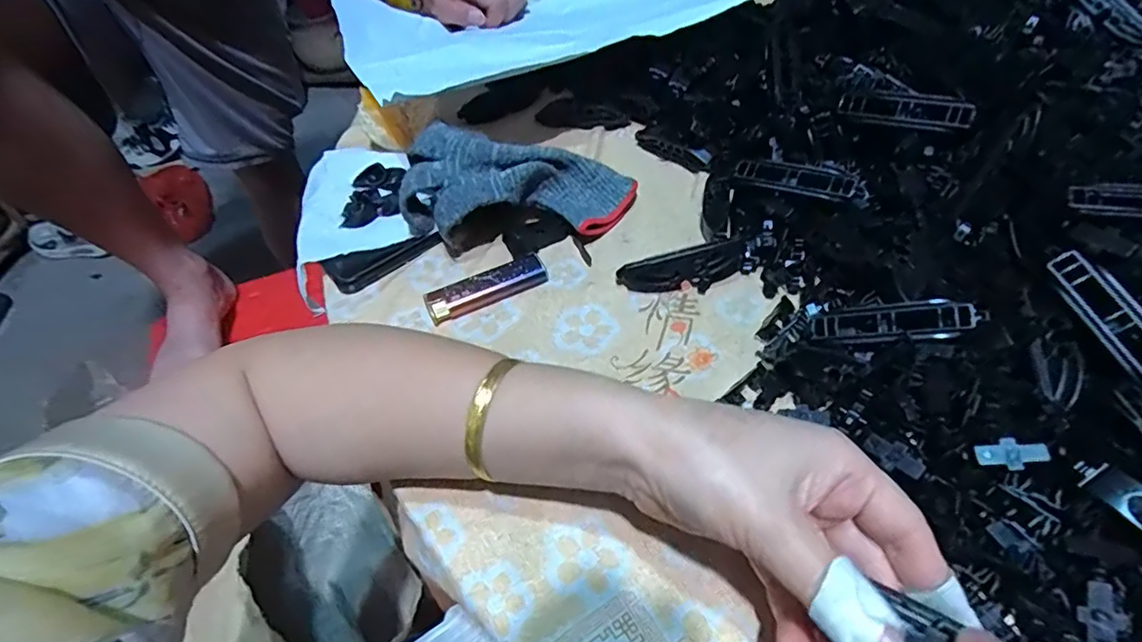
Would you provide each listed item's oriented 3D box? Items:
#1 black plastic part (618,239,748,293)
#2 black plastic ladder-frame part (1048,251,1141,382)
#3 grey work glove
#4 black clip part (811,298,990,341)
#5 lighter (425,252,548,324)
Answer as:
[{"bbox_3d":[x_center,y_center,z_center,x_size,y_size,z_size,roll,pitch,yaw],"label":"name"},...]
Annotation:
[{"bbox_3d":[0.072,-0.033,0.374,0.080,0.023,0.017,-10,50,-3],"label":"black plastic part"},{"bbox_3d":[0.251,0.000,0.268,0.015,0.013,0.071,-20,66,-11],"label":"black plastic ladder-frame part"},{"bbox_3d":[-0.034,-0.090,0.409,0.160,0.059,0.074,3,48,-12],"label":"grey work glove"},{"bbox_3d":[0.167,0.001,0.303,0.078,0.010,0.019,-6,45,31],"label":"black clip part"},{"bbox_3d":[-0.055,-0.022,0.379,0.079,0.011,0.024,-23,52,-14],"label":"lighter"}]

